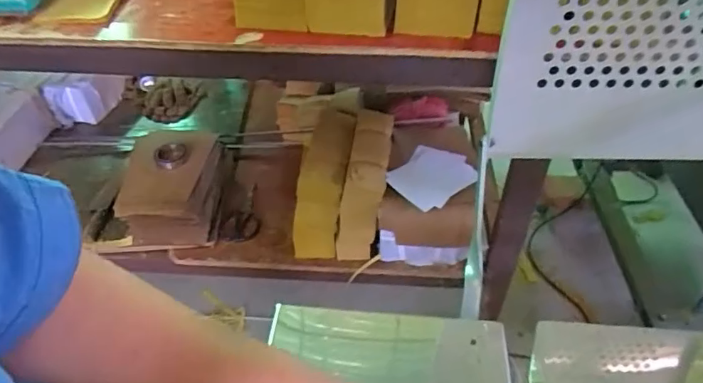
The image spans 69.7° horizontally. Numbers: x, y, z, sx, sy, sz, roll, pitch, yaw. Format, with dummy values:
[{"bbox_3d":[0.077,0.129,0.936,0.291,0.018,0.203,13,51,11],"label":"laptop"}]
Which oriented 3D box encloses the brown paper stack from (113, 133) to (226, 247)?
[{"bbox_3d":[-0.419,-0.020,1.186,0.230,0.134,0.324,-3,45,-2],"label":"brown paper stack"}]

